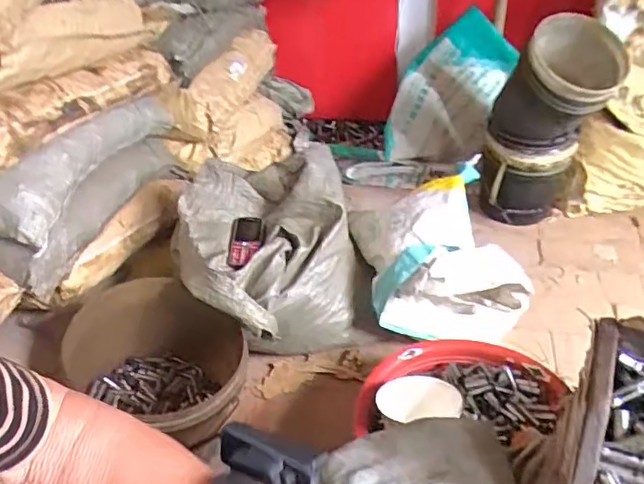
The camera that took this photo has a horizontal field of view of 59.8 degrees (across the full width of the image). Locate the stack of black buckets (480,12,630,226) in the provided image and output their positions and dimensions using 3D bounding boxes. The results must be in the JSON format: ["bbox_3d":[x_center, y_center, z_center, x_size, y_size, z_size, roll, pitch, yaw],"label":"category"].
[{"bbox_3d":[0.549,-0.275,1.366,0.253,0.498,0.251,14,40,22],"label":"stack of black buckets"}]

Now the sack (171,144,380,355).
[{"bbox_3d":[-0.094,0.050,1.058,0.291,0.349,0.355,29,47,36],"label":"sack"}]

